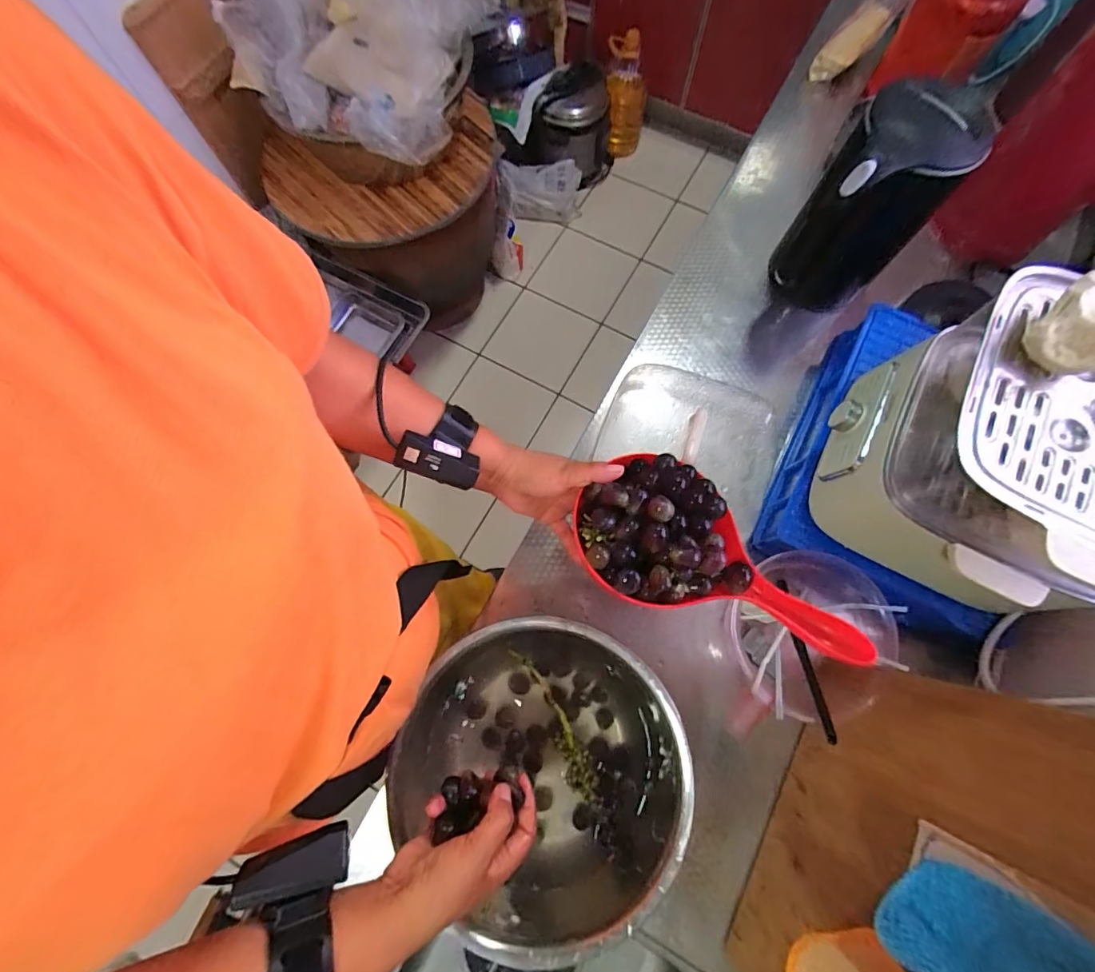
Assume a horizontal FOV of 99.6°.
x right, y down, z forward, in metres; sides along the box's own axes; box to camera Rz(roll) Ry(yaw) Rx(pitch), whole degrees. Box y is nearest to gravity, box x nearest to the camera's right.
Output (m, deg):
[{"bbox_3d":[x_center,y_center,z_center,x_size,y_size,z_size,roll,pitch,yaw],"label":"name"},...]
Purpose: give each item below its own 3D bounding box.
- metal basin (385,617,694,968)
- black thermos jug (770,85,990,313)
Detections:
[{"bbox_3d":[-0.003,0.289,0.480,0.263,0.111,0.278,0,74,0],"label":"metal basin"},{"bbox_3d":[0.374,-0.314,0.576,0.119,0.241,0.142,43,78,11],"label":"black thermos jug"}]

